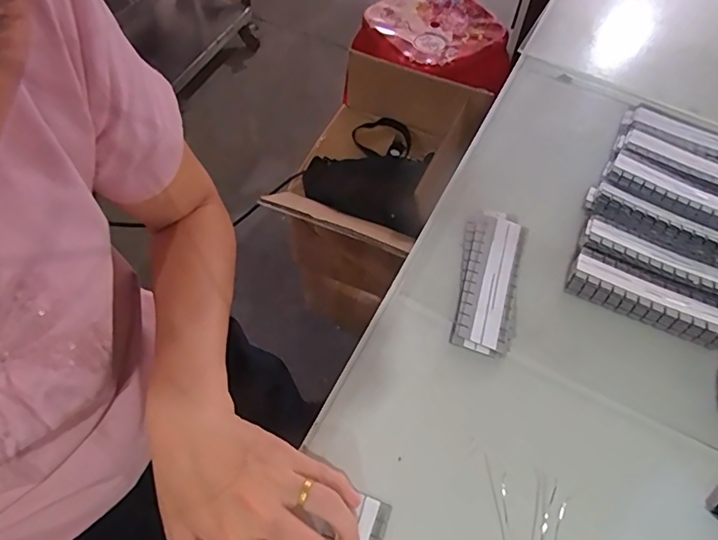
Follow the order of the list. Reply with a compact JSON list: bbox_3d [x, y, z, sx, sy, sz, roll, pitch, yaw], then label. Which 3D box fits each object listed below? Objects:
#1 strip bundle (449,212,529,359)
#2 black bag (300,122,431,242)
[{"bbox_3d":[0.111,0.008,0.428,0.050,0.018,0.133,14,59,7],"label":"strip bundle"},{"bbox_3d":[0.039,-0.179,0.910,0.227,0.069,0.253,23,61,12],"label":"black bag"}]

